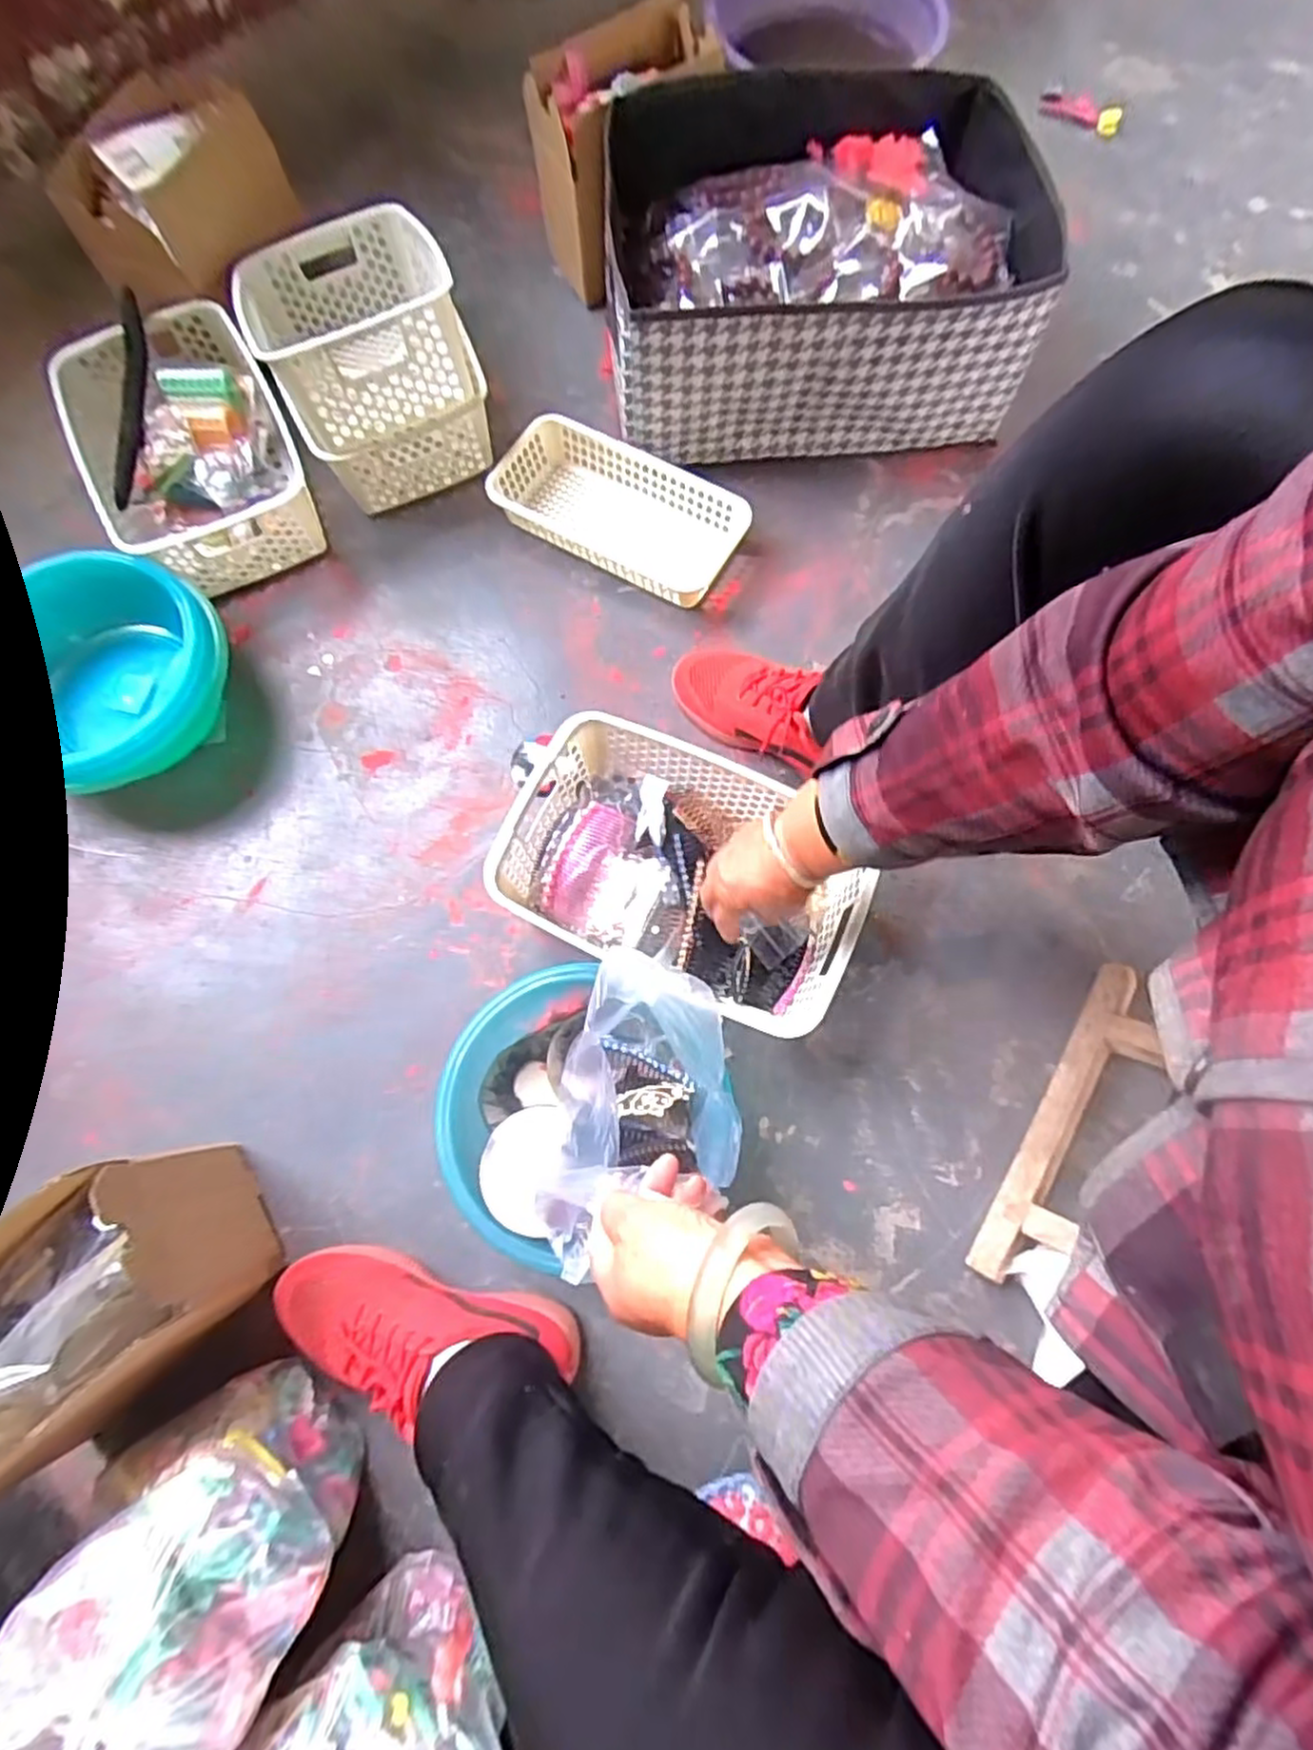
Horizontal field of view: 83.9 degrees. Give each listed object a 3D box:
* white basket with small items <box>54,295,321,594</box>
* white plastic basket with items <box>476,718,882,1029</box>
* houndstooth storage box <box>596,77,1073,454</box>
[{"bbox_3d":[-0.502,-0.455,0.787,0.213,0.090,0.301,-30,75,-7],"label":"white basket with small items"},{"bbox_3d":[0.022,-0.004,0.643,0.305,0.091,0.186,23,76,8],"label":"white plastic basket with items"},{"bbox_3d":[0.166,-0.638,0.787,0.428,0.190,0.346,-3,74,1],"label":"houndstooth storage box"}]

